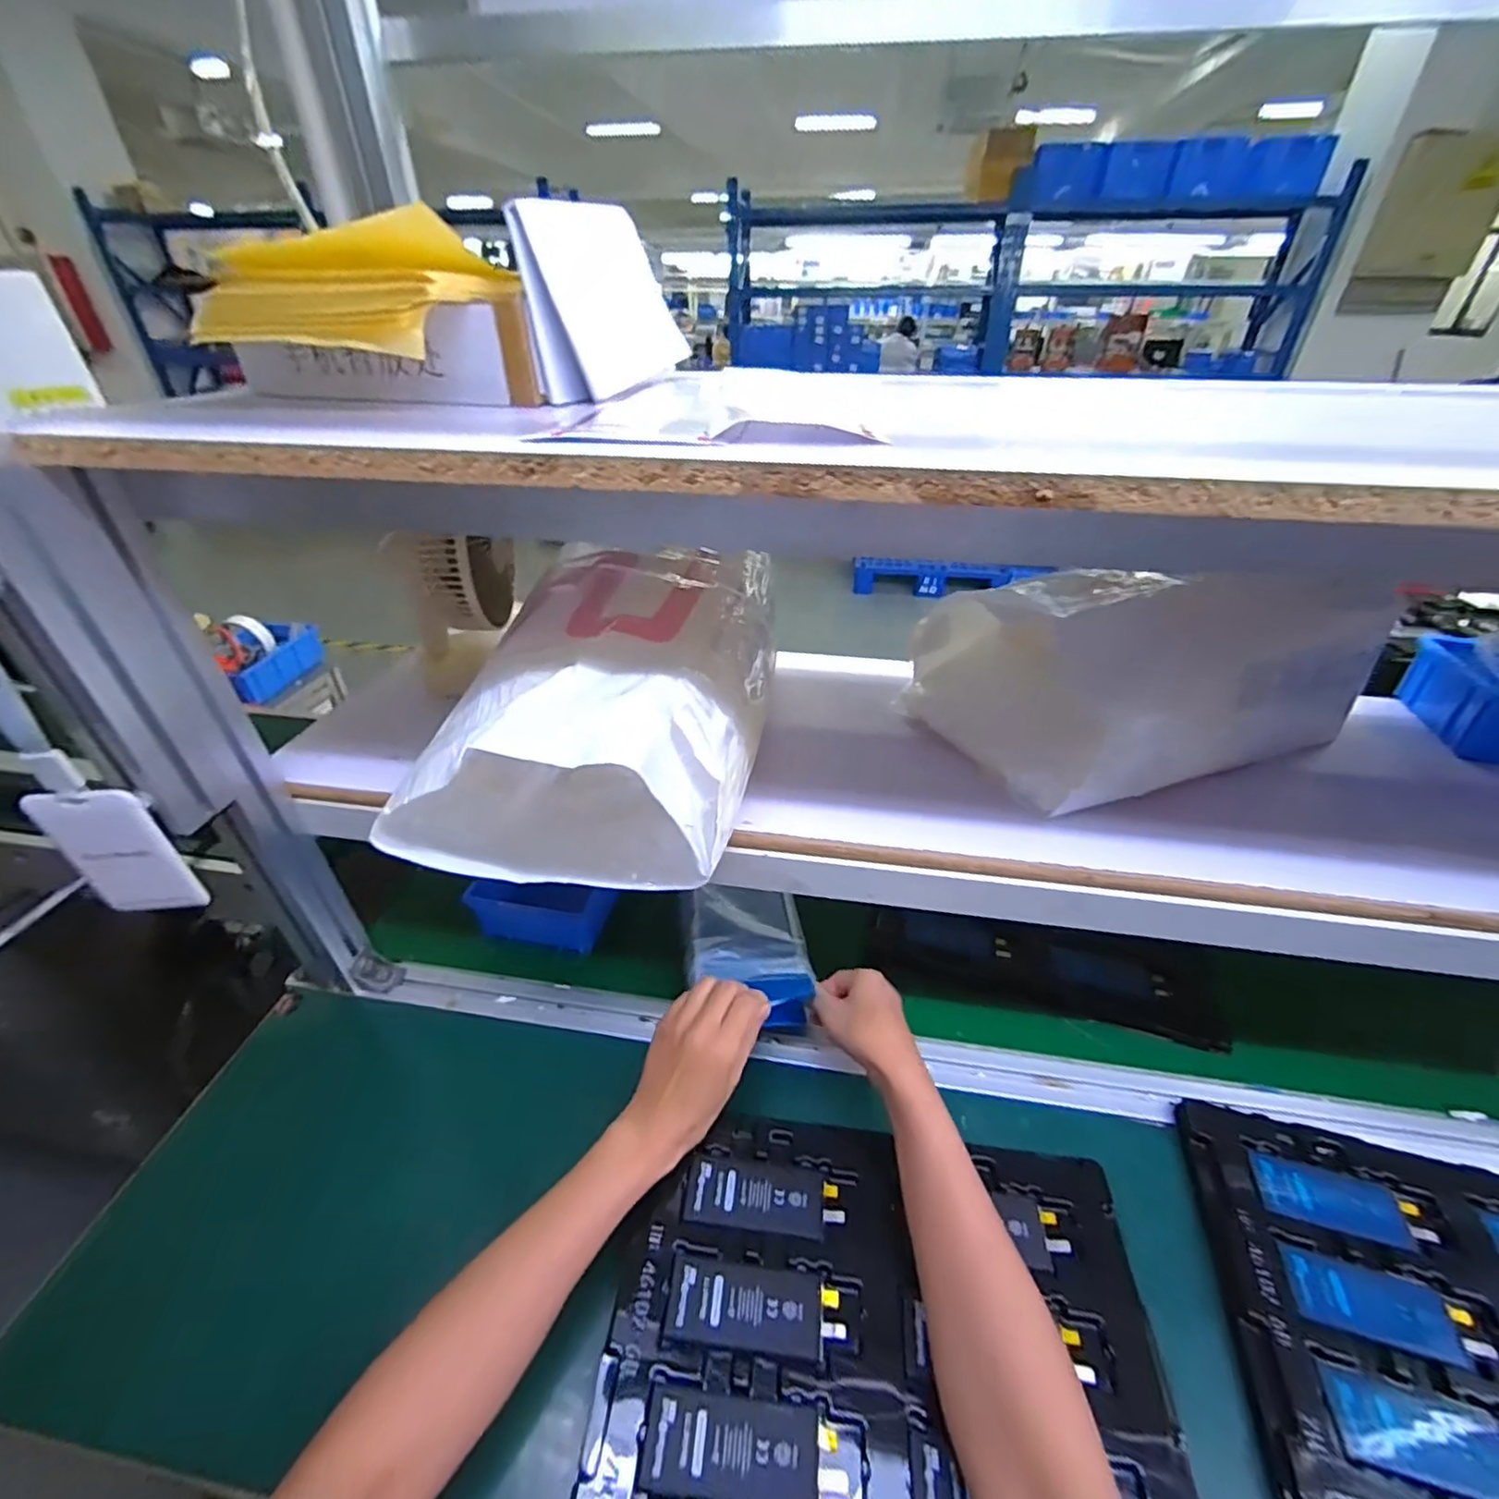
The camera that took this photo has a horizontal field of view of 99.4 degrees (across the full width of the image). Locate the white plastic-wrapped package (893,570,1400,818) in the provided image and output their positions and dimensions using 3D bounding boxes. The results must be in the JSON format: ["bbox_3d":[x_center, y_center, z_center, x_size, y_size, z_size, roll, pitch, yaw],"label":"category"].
[{"bbox_3d":[0.326,-0.075,0.557,0.319,0.152,0.210,-11,37,-15],"label":"white plastic-wrapped package"}]

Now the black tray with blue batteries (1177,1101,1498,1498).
[{"bbox_3d":[0.491,0.383,0.405,0.338,0.026,0.232,9,36,12],"label":"black tray with blue batteries"}]

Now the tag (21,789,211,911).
[{"bbox_3d":[-0.439,0.073,0.440,0.066,0.108,0.012,-8,36,-8],"label":"tag"}]

